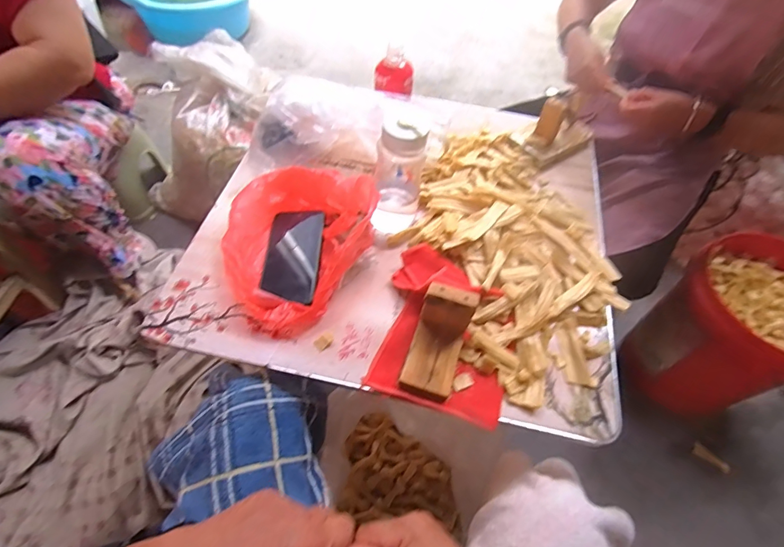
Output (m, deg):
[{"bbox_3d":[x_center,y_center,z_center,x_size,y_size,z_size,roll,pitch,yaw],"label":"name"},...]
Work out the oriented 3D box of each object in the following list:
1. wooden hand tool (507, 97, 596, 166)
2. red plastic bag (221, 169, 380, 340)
[{"bbox_3d":[0.299,-0.272,0.754,0.162,0.083,0.088,-27,63,-22],"label":"wooden hand tool"},{"bbox_3d":[-0.132,-0.053,0.587,0.197,0.079,0.239,33,58,17],"label":"red plastic bag"}]

